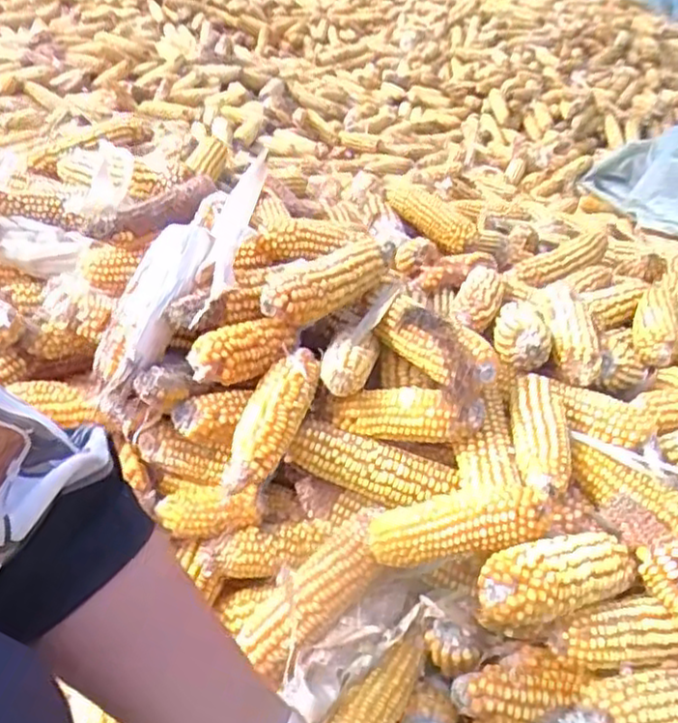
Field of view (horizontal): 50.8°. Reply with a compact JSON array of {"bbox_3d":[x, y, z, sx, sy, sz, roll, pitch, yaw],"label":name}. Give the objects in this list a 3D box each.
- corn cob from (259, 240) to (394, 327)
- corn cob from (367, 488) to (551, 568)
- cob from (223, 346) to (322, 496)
[{"bbox_3d":[-0.005,-0.079,0.639,0.044,0.040,0.172,17,35,29],"label":"corn cob"},{"bbox_3d":[0.083,0.117,0.515,0.132,0.036,0.036,-15,27,16],"label":"corn cob"},{"bbox_3d":[-0.053,0.046,0.569,0.036,0.035,0.134,14,60,25],"label":"cob"}]

